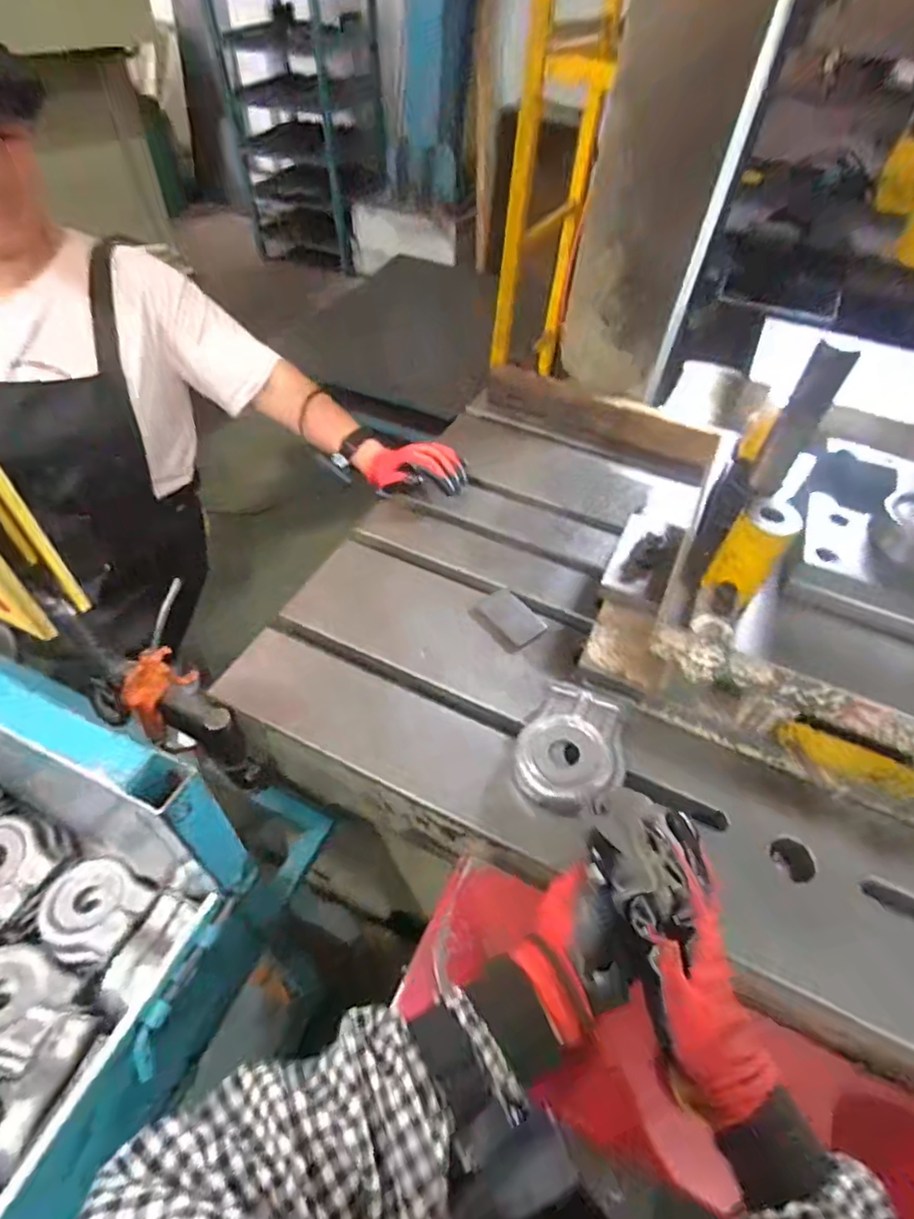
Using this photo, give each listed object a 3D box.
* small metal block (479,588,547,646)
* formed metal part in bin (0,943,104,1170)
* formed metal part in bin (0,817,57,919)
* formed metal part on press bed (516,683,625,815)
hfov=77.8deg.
[{"bbox_3d":[0.072,0.008,0.733,0.051,0.011,0.085,-26,57,-25],"label":"small metal block"},{"bbox_3d":[-0.450,0.433,0.585,0.189,0.049,0.109,30,53,18],"label":"formed metal part in bin"},{"bbox_3d":[-0.555,0.308,0.688,0.127,0.034,0.086,27,52,16],"label":"formed metal part in bin"},{"bbox_3d":[0.118,0.146,0.591,0.108,0.035,0.128,13,56,24],"label":"formed metal part on press bed"}]

